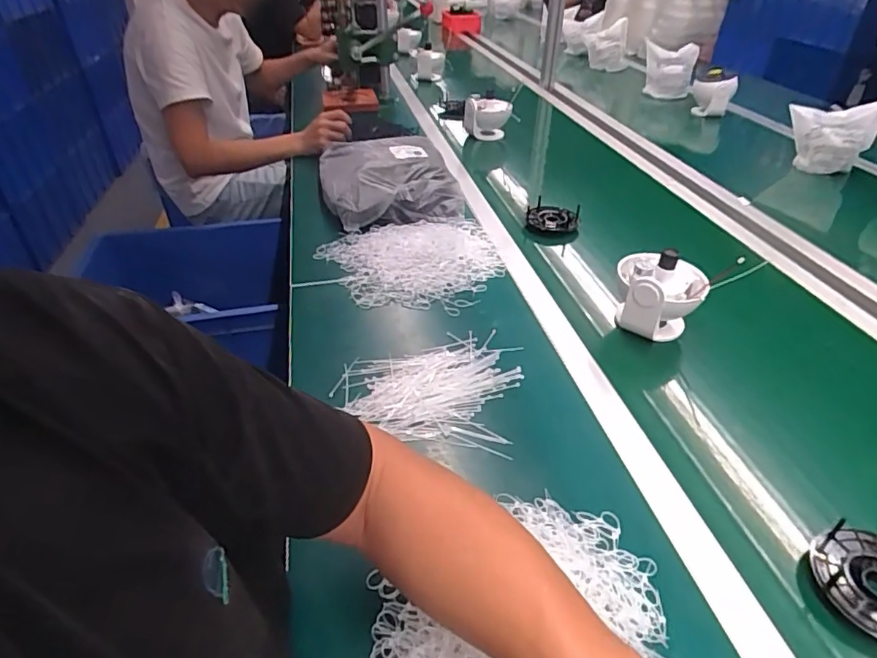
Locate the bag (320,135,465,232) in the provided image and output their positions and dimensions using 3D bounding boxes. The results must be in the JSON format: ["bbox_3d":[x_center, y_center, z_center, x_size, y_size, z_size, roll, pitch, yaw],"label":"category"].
[{"bbox_3d":[-0.103,-0.295,1.065,0.247,0.087,0.280,-8,38,-12],"label":"bag"}]

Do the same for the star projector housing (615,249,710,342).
[{"bbox_3d":[0.301,-0.044,0.736,0.111,0.120,0.096,17,40,19],"label":"star projector housing"}]

